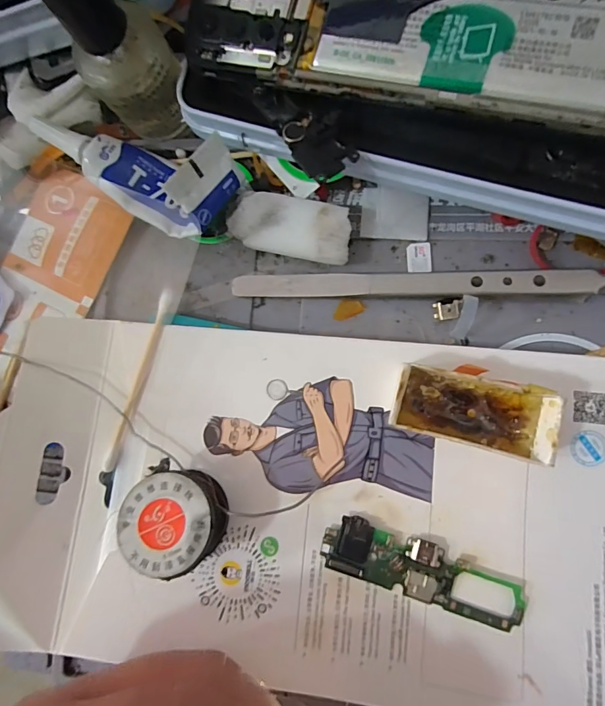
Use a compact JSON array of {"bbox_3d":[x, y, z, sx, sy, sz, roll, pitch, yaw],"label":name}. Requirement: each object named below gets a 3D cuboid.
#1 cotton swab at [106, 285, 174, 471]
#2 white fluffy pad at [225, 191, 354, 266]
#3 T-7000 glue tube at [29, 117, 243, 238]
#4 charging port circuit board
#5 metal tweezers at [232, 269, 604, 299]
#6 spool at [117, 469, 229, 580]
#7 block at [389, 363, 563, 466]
[{"bbox_3d":[-0.062,0.010,0.151,0.004,0.004,0.070,15,85,8],"label":"cotton swab"},{"bbox_3d":[-0.004,-0.047,0.153,0.046,0.015,0.020,14,85,8],"label":"white fluffy pad"},{"bbox_3d":[-0.069,-0.071,0.147,0.085,0.020,0.027,22,86,9],"label":"T-7000 glue tube"},{"bbox_3d":[0.039,0.071,0.129,0.064,0.004,0.019,16,85,9],"label":"charging port circuit board"},{"bbox_3d":[0.052,-0.025,0.145,0.161,0.013,0.009,2,83,7],"label":"metal tweezers"},{"bbox_3d":[-0.041,0.054,0.130,0.027,0.020,0.030,-18,81,4],"label":"spool"},{"bbox_3d":[0.053,0.018,0.127,0.046,0.020,0.022,13,85,8],"label":"block"}]

